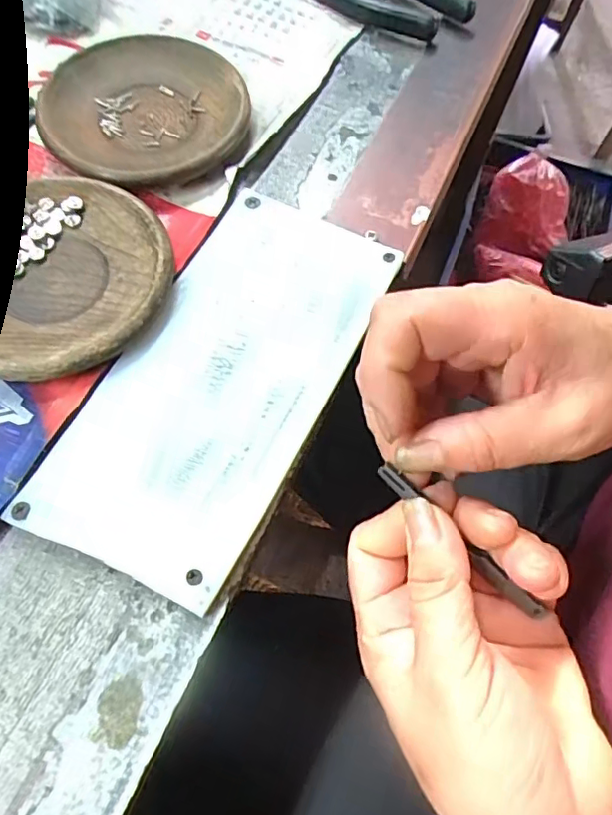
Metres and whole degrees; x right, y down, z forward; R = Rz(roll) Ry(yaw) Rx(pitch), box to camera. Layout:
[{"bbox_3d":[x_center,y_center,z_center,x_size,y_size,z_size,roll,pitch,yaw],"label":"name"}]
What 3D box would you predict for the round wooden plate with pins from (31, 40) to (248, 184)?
[{"bbox_3d":[-0.090,-0.165,0.318,0.112,0.014,0.109,1,66,-2],"label":"round wooden plate with pins"}]

